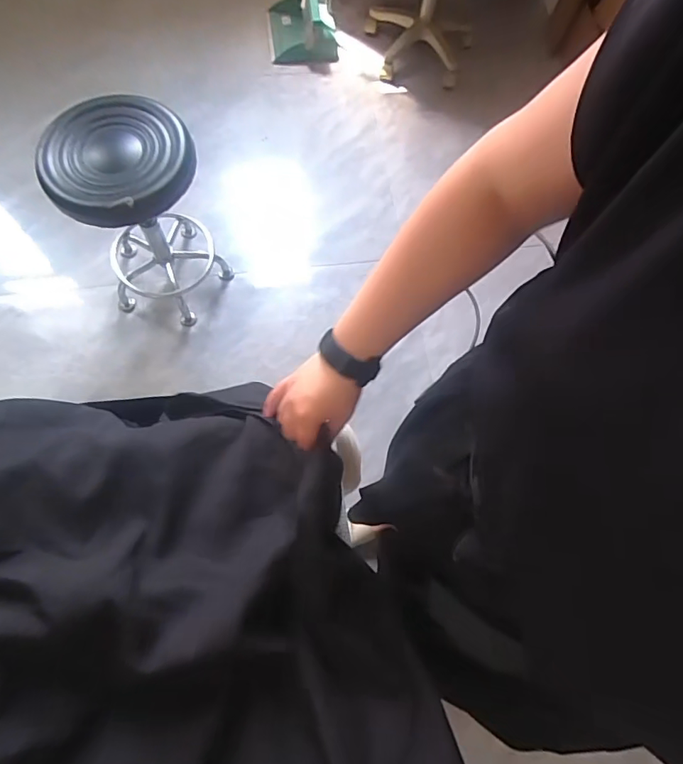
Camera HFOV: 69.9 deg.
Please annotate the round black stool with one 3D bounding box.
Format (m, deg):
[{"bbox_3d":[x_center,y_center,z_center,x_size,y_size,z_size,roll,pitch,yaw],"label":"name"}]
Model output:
[{"bbox_3d":[-0.513,-0.419,1.303,0.345,0.545,0.317,2,71,-5],"label":"round black stool"}]

